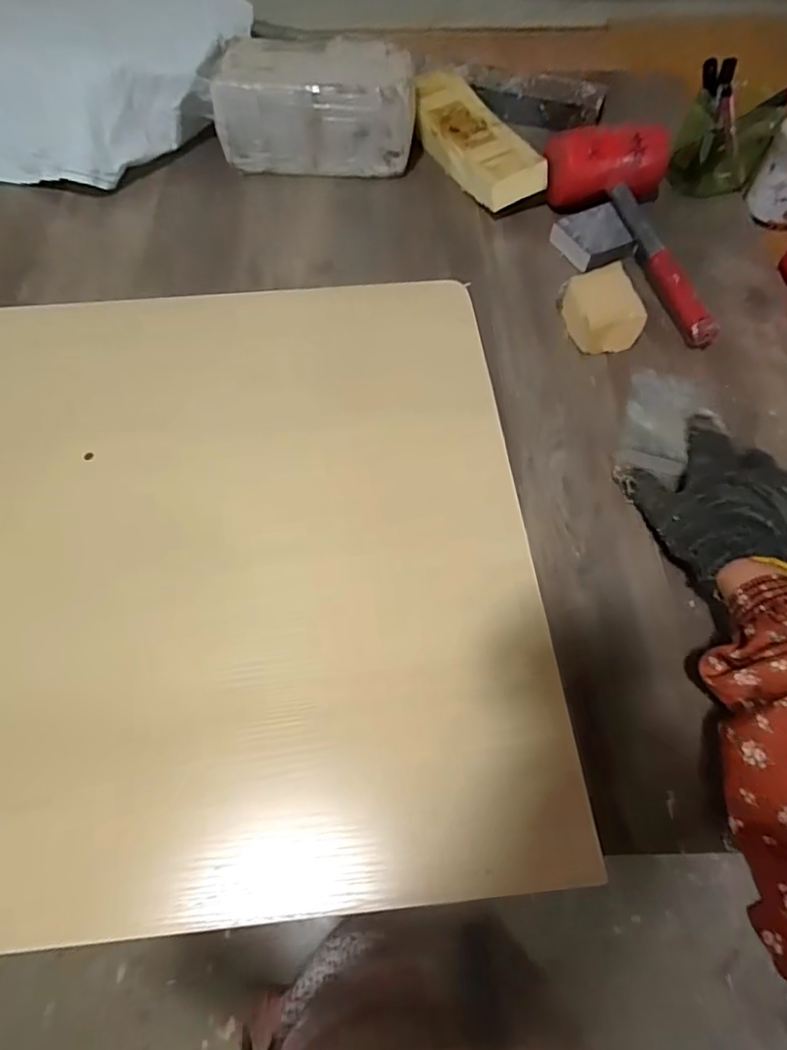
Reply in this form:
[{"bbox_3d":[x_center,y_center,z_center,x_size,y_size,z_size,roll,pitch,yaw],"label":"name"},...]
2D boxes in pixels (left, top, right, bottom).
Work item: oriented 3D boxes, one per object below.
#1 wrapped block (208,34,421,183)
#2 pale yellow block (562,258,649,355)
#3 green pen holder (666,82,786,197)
[{"bbox_3d":[-0.095,-0.498,0.653,0.237,0.114,0.093,5,62,2],"label":"wrapped block"},{"bbox_3d":[0.210,-0.217,0.541,0.058,0.052,0.074,-20,64,-11],"label":"pale yellow block"},{"bbox_3d":[0.391,-0.455,0.629,0.082,0.106,0.068,-15,63,-9],"label":"green pen holder"}]

